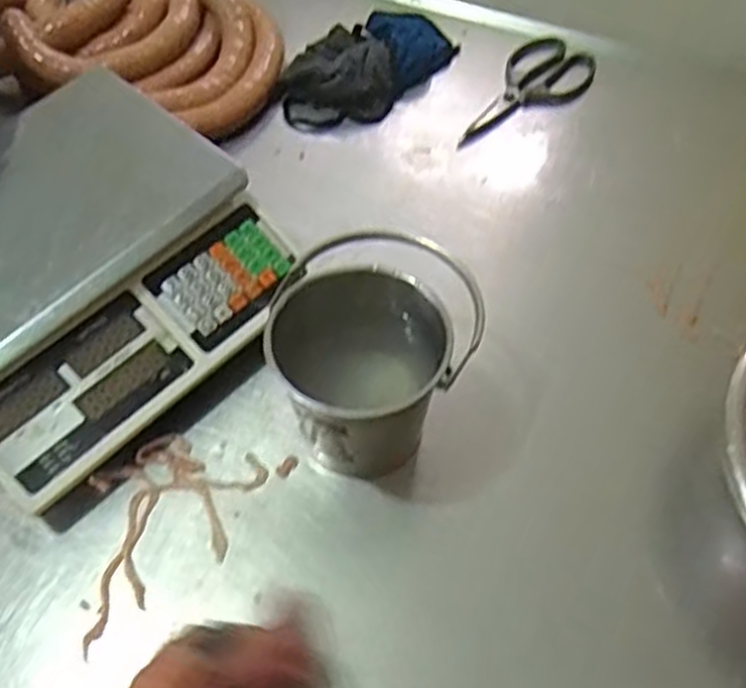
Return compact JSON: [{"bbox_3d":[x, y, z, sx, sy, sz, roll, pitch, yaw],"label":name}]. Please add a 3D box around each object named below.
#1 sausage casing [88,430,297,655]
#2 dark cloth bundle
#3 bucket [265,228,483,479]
[{"bbox_3d":[-0.174,0.140,0.645,0.210,0.011,0.121,-39,66,-20],"label":"sausage casing"},{"bbox_3d":[-0.015,-0.334,0.918,0.139,0.042,0.220,36,66,20],"label":"dark cloth bundle"},{"bbox_3d":[0.002,0.009,0.637,0.157,0.139,0.150,-1,59,1],"label":"bucket"}]

